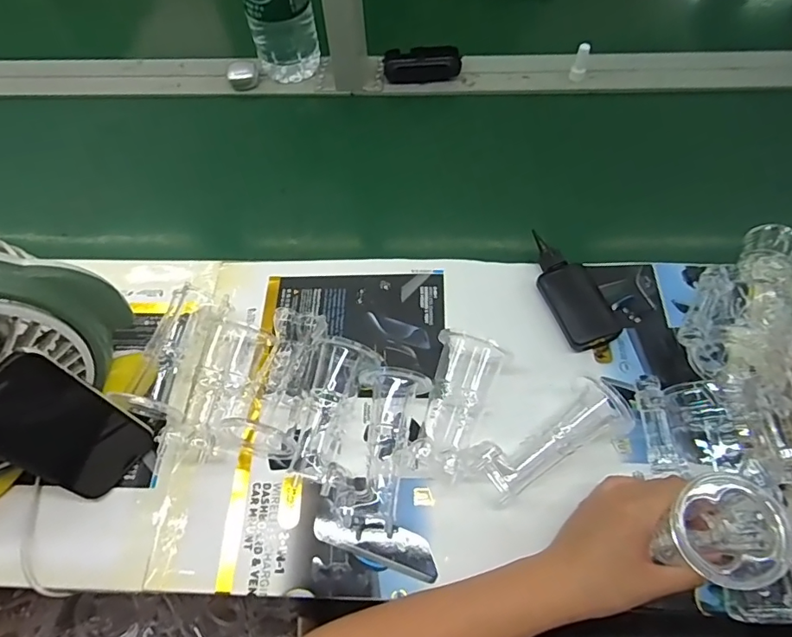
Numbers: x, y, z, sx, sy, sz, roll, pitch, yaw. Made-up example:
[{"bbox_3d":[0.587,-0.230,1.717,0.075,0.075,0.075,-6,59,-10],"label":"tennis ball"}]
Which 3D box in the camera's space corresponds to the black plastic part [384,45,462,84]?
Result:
[{"bbox_3d":[0.038,-0.379,0.741,0.109,0.028,0.050,-6,62,-1],"label":"black plastic part"}]

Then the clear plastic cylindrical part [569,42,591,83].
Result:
[{"bbox_3d":[0.263,-0.365,0.712,0.021,0.046,0.021,-1,62,1],"label":"clear plastic cylindrical part"}]

